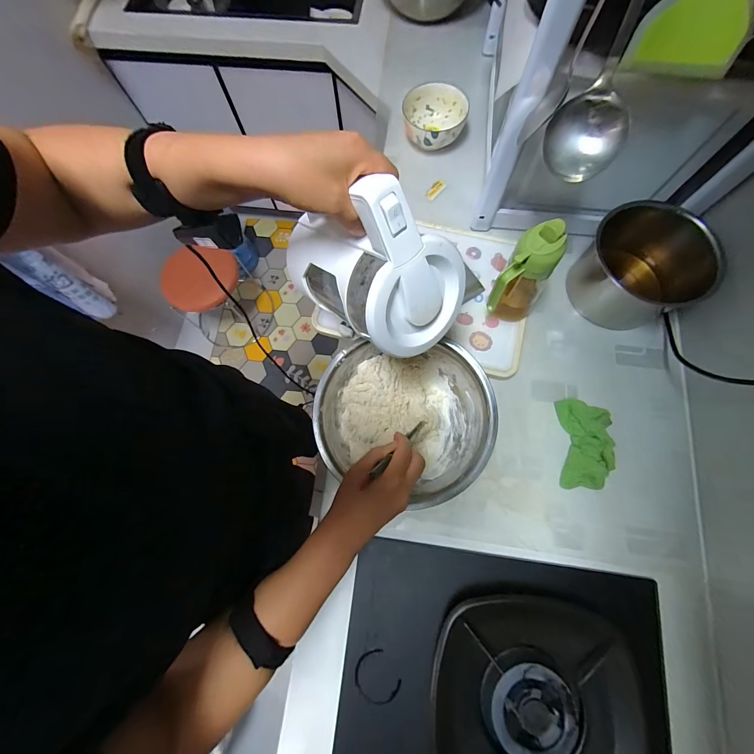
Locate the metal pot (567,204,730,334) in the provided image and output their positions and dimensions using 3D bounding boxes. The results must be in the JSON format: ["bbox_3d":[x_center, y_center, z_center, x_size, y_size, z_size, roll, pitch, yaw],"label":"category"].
[{"bbox_3d":[0.450,-0.186,0.567,0.147,0.134,0.179,-41,78,-9],"label":"metal pot"}]

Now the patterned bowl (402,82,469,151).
[{"bbox_3d":[0.123,-0.547,0.698,0.127,0.066,0.134,0,75,1],"label":"patterned bowl"}]

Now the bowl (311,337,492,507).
[{"bbox_3d":[0.041,0.069,0.516,0.255,0.100,0.232,0,75,1],"label":"bowl"}]

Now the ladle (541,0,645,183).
[{"bbox_3d":[0.262,-0.356,0.299,0.089,0.298,0.105,22,76,7],"label":"ladle"}]

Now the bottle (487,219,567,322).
[{"bbox_3d":[0.230,-0.147,0.514,0.072,0.189,0.075,0,75,1],"label":"bottle"}]

